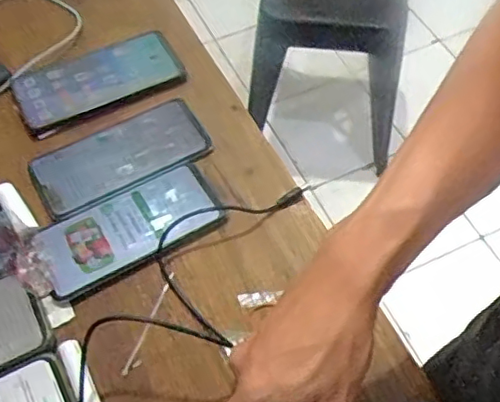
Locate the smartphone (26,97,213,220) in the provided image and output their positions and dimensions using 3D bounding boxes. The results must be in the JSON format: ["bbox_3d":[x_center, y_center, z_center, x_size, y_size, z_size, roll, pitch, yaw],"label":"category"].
[{"bbox_3d":[-0.126,-0.046,0.588,0.167,0.005,0.081,-28,61,-16],"label":"smartphone"}]

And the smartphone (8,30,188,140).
[{"bbox_3d":[-0.163,-0.132,0.643,0.172,0.018,0.086,-26,61,-15],"label":"smartphone"}]

